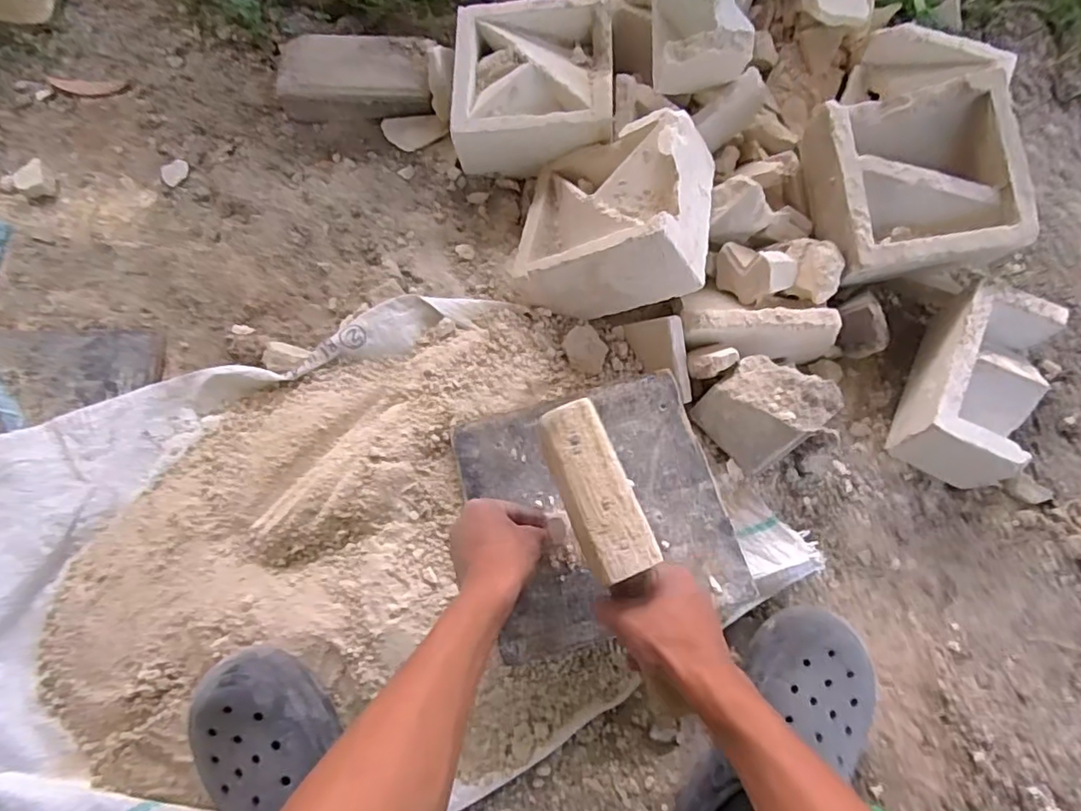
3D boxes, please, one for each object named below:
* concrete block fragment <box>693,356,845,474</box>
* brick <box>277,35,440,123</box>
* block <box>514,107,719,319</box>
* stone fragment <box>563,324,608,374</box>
[{"bbox_3d":[0.244,0.006,0.670,0.110,0.095,0.105,-38,75,-12],"label":"concrete block fragment"},{"bbox_3d":[-0.251,-0.454,0.832,0.208,0.047,0.106,1,71,1],"label":"brick"},{"bbox_3d":[0.080,-0.219,0.726,0.229,0.113,0.218,-13,49,36],"label":"block"},{"bbox_3d":[0.054,-0.066,0.711,0.046,0.014,0.056,-35,75,-11],"label":"stone fragment"}]

